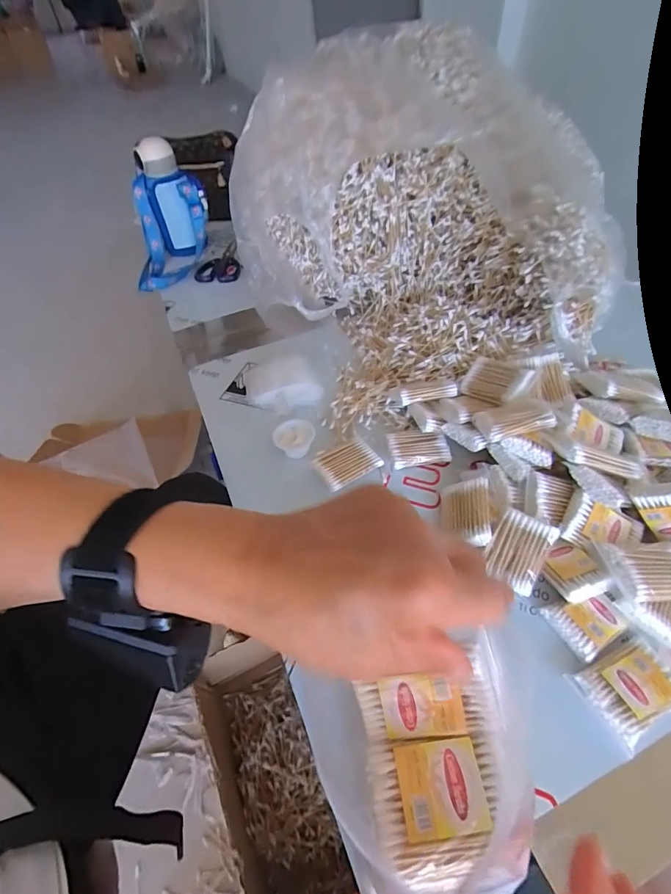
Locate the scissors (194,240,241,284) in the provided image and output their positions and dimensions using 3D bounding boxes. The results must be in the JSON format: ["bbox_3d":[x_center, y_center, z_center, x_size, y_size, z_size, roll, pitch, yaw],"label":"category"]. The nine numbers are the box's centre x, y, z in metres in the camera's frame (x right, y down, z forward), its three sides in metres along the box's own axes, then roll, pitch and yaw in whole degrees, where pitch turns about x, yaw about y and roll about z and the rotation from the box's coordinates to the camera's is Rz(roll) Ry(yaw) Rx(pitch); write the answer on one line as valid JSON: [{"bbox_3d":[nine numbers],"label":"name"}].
[{"bbox_3d":[-0.260,-0.401,0.936,0.097,0.014,0.164,-13,50,-6],"label":"scissors"}]

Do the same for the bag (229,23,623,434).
[{"bbox_3d":[0.136,-0.337,0.631,0.550,0.315,0.454,-12,50,-5],"label":"bag"}]

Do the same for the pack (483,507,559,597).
[{"bbox_3d":[0.187,0.107,0.439,0.052,0.015,0.075,26,93,23],"label":"pack"}]

